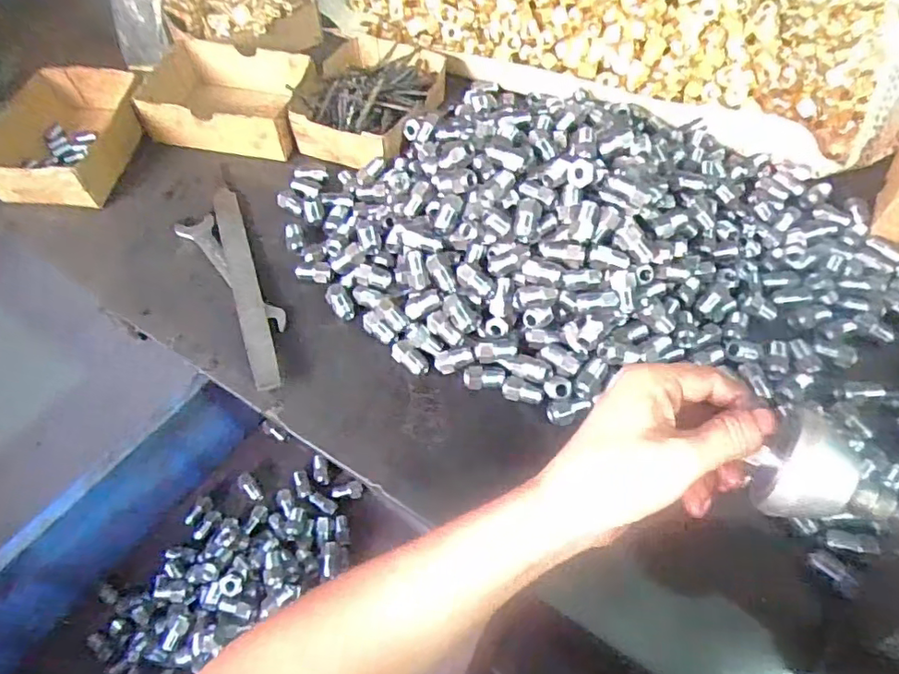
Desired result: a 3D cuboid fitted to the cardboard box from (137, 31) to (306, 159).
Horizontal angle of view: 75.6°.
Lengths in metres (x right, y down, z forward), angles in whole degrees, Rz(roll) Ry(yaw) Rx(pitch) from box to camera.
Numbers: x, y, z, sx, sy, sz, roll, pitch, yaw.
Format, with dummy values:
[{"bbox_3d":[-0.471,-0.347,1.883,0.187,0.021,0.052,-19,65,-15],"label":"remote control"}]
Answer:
[{"bbox_3d":[-0.254,-0.272,0.676,0.176,0.061,0.133,7,57,5],"label":"cardboard box"}]

